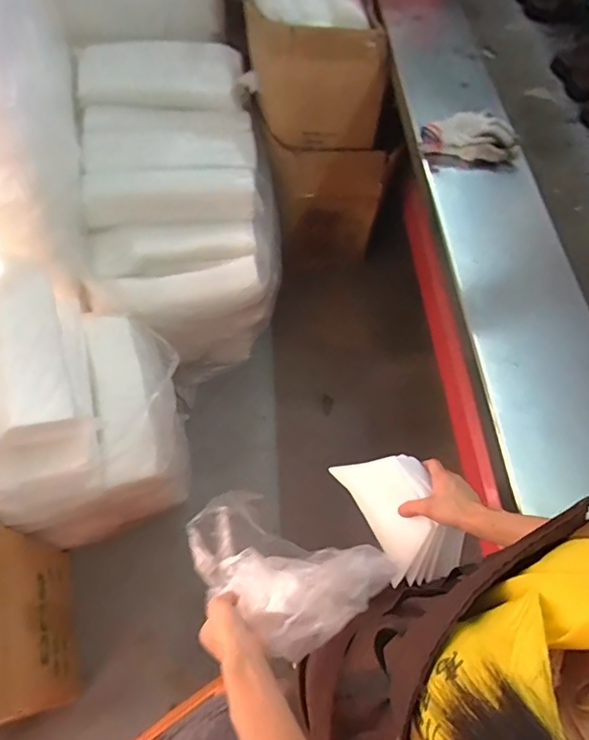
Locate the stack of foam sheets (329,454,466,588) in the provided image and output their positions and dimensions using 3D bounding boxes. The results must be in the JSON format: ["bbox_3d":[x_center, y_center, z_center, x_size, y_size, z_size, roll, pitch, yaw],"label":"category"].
[{"bbox_3d":[0.148,0.198,0.682,0.037,0.116,0.181,-8,64,-59],"label":"stack of foam sheets"}]

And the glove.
[{"bbox_3d":[0.389,-0.506,1.059,0.208,0.058,0.112,-9,61,-9],"label":"glove"}]

